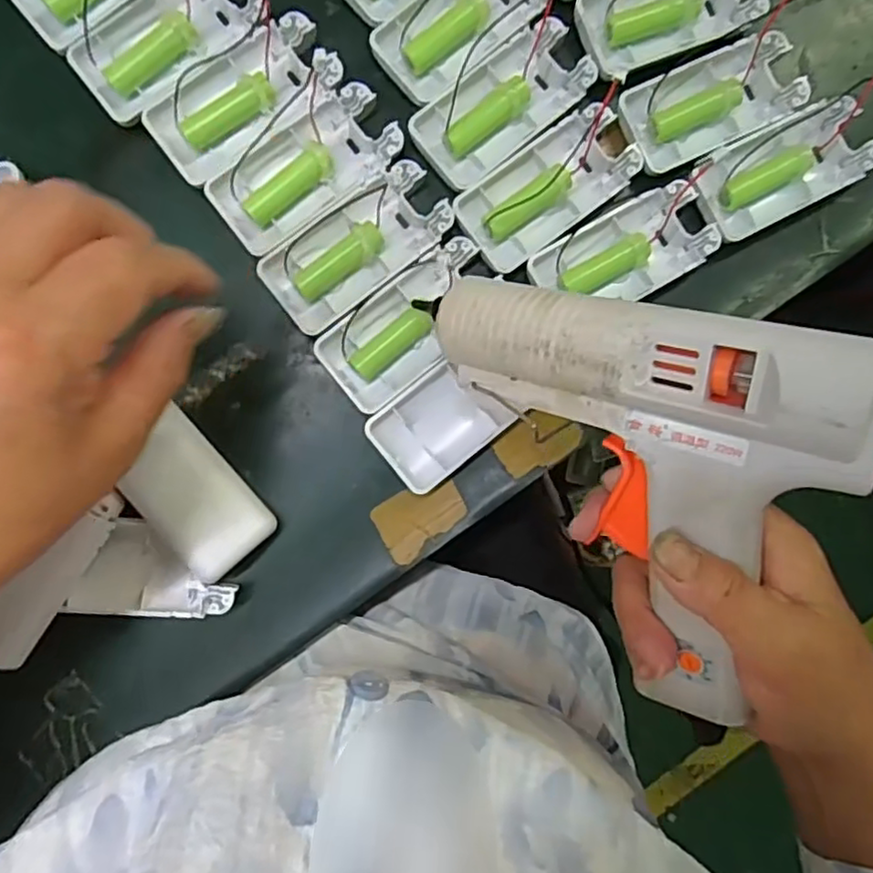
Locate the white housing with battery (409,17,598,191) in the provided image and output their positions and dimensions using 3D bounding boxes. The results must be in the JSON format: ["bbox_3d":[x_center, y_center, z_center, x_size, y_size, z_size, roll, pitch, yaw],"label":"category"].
[{"bbox_3d":[0.032,-0.167,0.331,0.092,0.015,0.044,-38,92,-4],"label":"white housing with battery"}]

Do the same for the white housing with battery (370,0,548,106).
[{"bbox_3d":[0.013,-0.208,0.331,0.093,0.018,0.043,-39,92,-4],"label":"white housing with battery"}]

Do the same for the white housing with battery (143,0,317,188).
[{"bbox_3d":[-0.100,-0.171,0.323,0.045,0.014,0.093,41,86,-3],"label":"white housing with battery"}]

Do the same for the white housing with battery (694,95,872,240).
[{"bbox_3d":[0.178,-0.135,0.336,0.089,0.018,0.042,-27,91,-5],"label":"white housing with battery"}]

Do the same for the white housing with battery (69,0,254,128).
[{"bbox_3d":[-0.132,-0.201,0.325,0.049,0.017,0.095,43,86,-2],"label":"white housing with battery"}]

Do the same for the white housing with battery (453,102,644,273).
[{"bbox_3d":[0.055,-0.124,0.332,0.092,0.017,0.043,-36,92,-5],"label":"white housing with battery"}]

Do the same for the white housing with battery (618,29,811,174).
[{"bbox_3d":[0.140,-0.168,0.333,0.087,0.017,0.043,-24,91,-5],"label":"white housing with battery"}]

